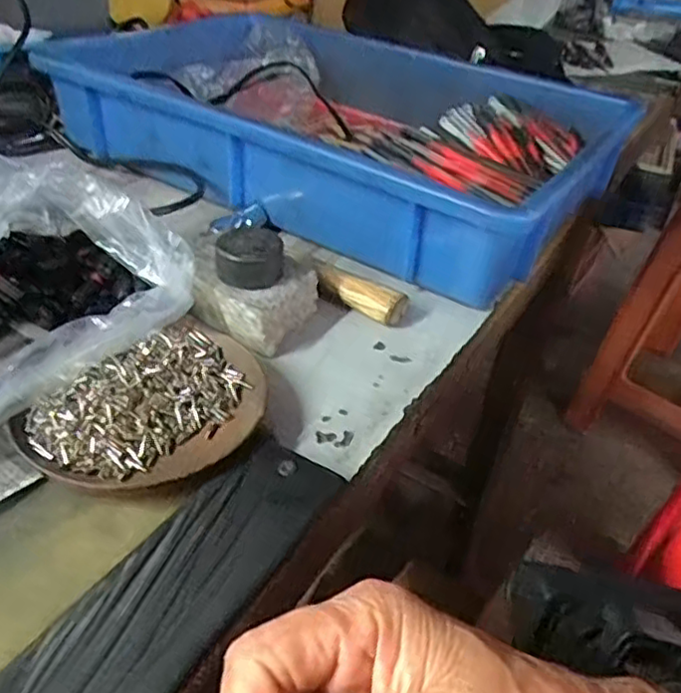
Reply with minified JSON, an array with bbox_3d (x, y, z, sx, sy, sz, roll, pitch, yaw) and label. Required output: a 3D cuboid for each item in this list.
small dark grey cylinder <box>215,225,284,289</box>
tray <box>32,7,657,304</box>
[{"bbox_3d":[-0.051,-0.049,0.378,0.035,0.027,0.028,6,37,2],"label":"small dark grey cylinder"},{"bbox_3d":[-0.006,-0.191,0.561,0.418,0.078,0.270,23,41,22],"label":"tray"}]

